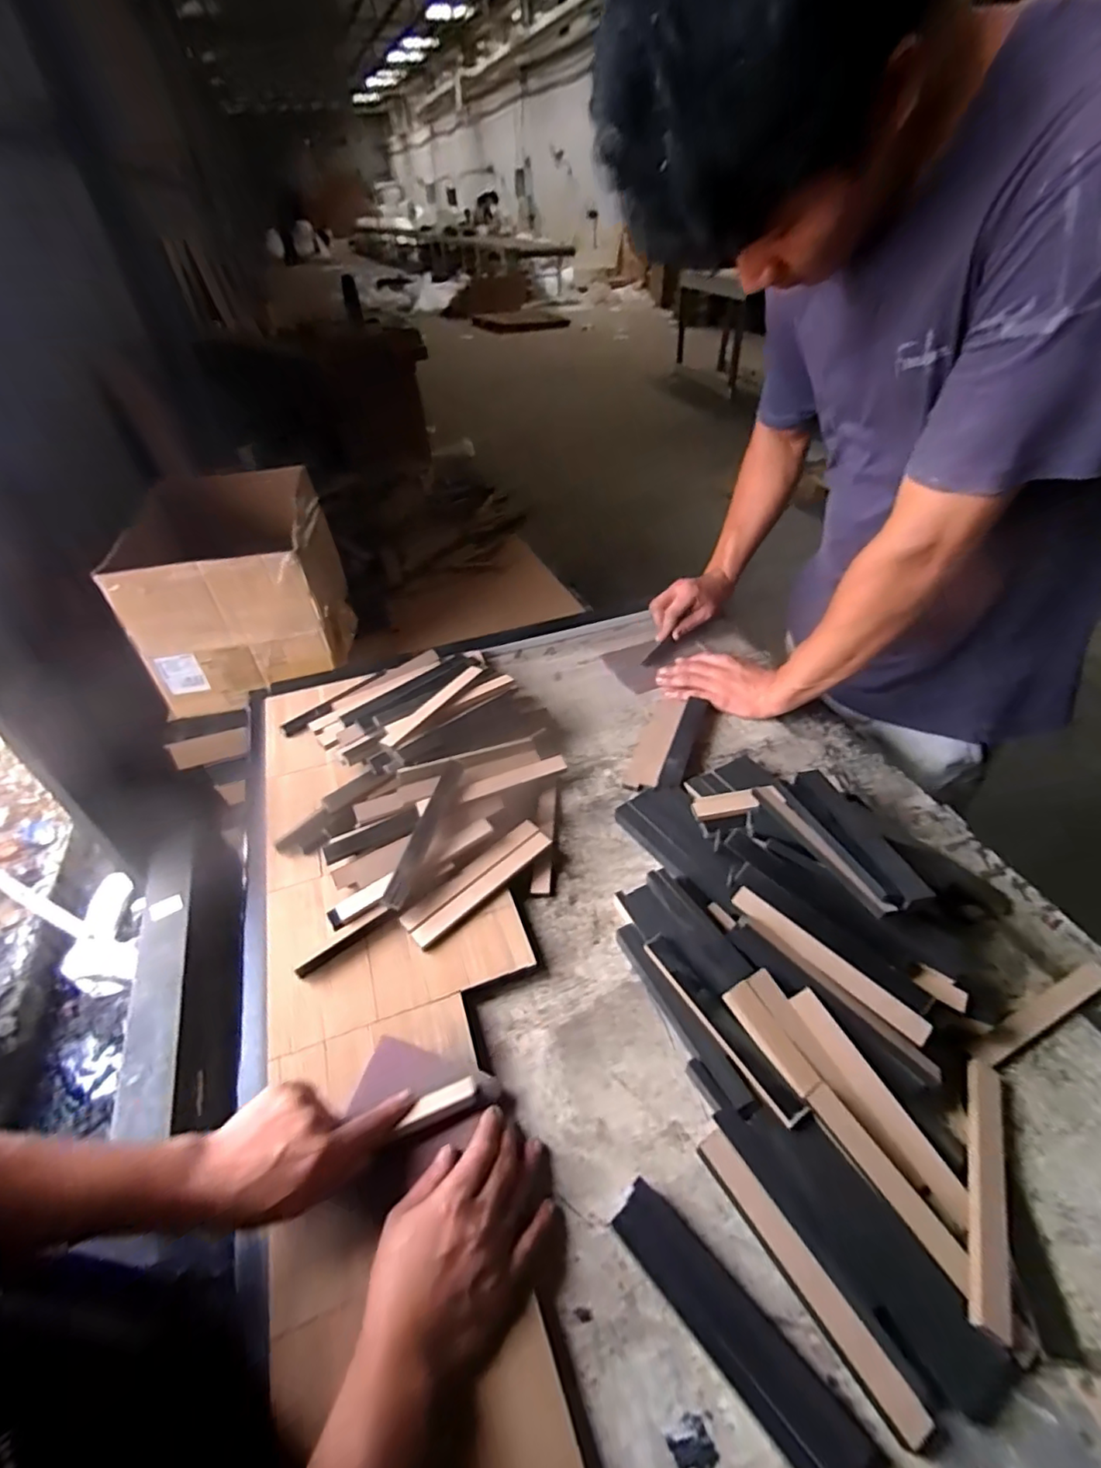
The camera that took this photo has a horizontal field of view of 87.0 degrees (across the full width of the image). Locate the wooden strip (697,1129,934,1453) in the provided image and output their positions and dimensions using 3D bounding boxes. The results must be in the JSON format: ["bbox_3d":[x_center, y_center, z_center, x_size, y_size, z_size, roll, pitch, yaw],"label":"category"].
[{"bbox_3d":[0.166,0.361,0.391,0.023,0.025,0.170,-26,48,-20],"label":"wooden strip"}]

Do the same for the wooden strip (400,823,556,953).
[{"bbox_3d":[-0.075,0.154,0.611,0.172,0.011,0.043,-36,52,-27],"label":"wooden strip"}]

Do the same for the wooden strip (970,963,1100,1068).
[{"bbox_3d":[0.437,0.246,0.513,0.175,0.015,0.023,-21,46,-15],"label":"wooden strip"}]

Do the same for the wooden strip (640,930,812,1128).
[{"bbox_3d":[0.143,0.245,0.498,0.020,0.007,0.174,-26,48,-20],"label":"wooden strip"}]

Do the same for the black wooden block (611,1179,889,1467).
[{"bbox_3d":[0.121,0.385,0.372,0.042,0.023,0.183,-35,51,-26],"label":"black wooden block"}]

